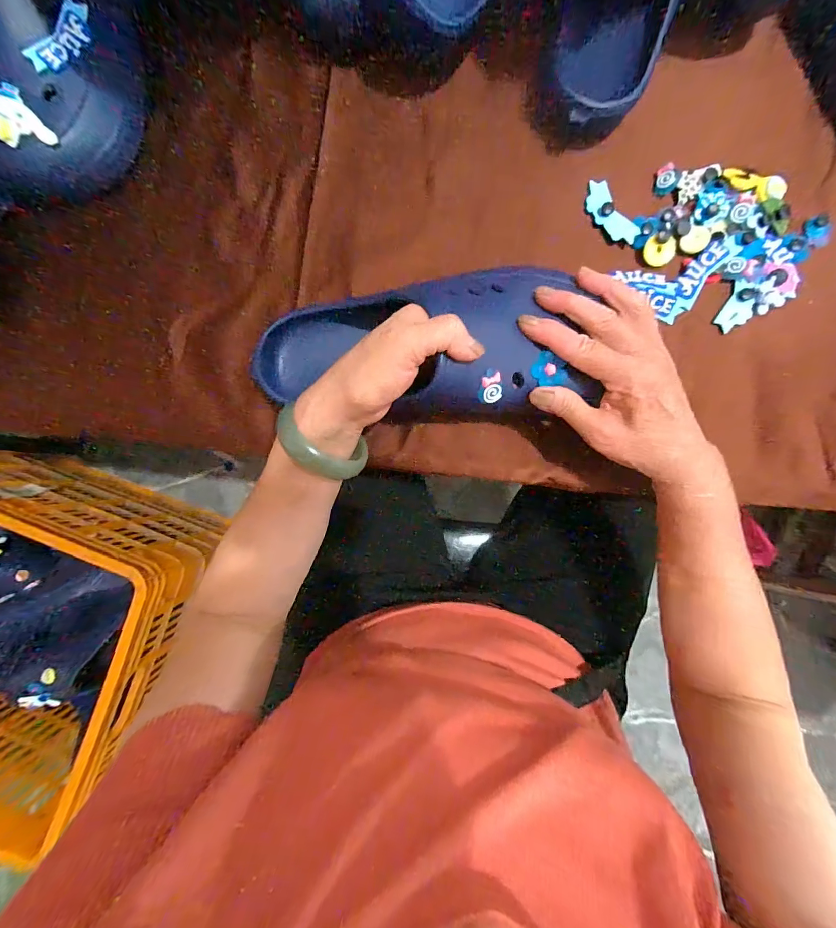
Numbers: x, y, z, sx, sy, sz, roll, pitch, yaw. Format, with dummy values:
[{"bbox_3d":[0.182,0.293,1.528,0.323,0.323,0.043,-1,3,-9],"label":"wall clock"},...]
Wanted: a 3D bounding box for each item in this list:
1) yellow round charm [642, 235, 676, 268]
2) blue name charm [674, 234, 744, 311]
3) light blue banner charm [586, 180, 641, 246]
[{"bbox_3d":[0.197,-0.173,0.326,0.023,0.004,0.022,5,111,14],"label":"yellow round charm"},{"bbox_3d":[0.232,-0.156,0.323,0.021,0.009,0.069,39,91,3],"label":"blue name charm"},{"bbox_3d":[0.161,-0.210,0.334,0.024,0.010,0.062,-26,88,3],"label":"light blue banner charm"}]

